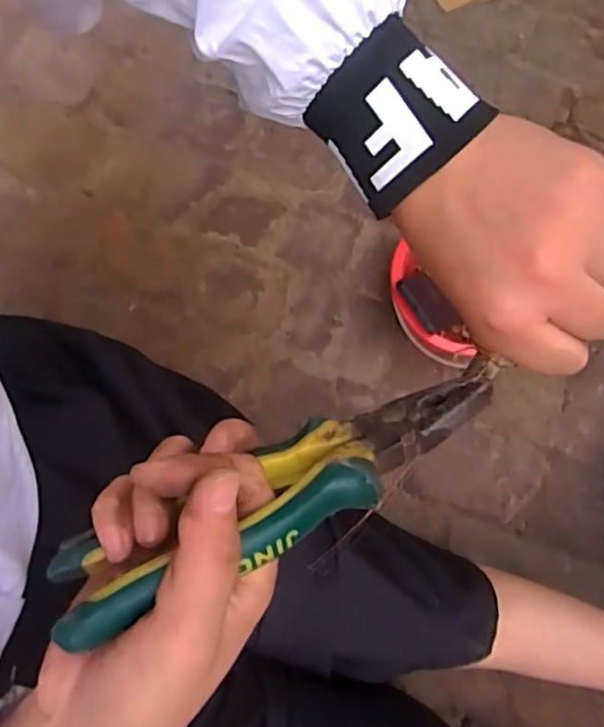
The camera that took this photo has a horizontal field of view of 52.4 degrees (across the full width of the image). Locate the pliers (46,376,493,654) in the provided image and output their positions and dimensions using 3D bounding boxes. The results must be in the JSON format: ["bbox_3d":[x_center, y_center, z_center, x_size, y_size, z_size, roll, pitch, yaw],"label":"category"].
[{"bbox_3d":[-0.002,0.050,0.246,0.190,0.052,0.020,-24,118,-15],"label":"pliers"}]

